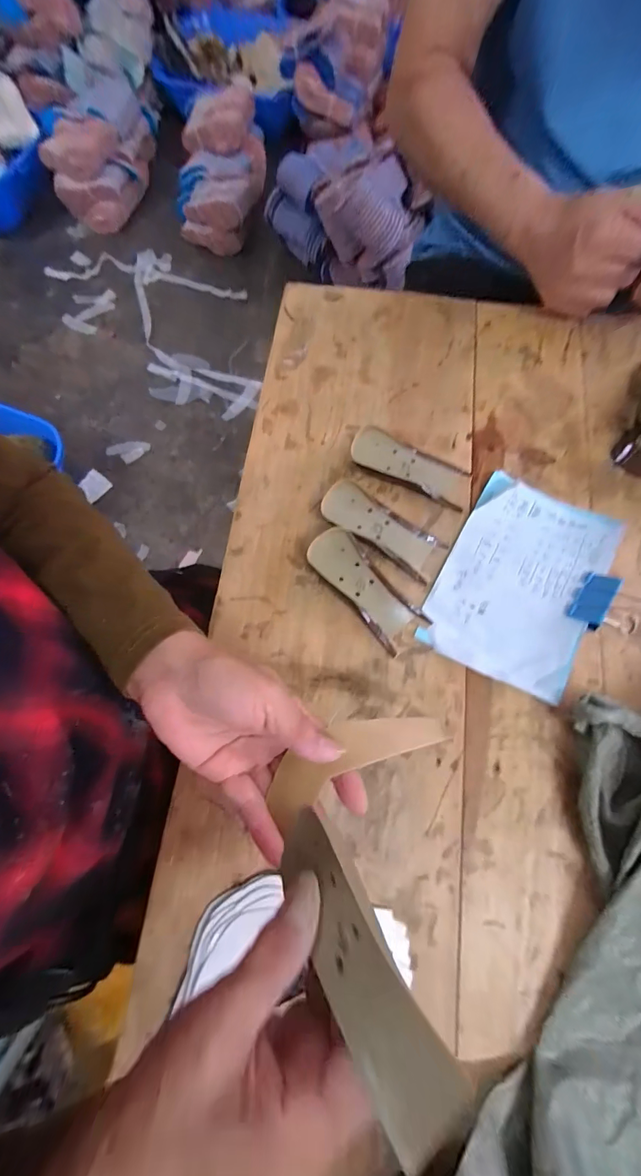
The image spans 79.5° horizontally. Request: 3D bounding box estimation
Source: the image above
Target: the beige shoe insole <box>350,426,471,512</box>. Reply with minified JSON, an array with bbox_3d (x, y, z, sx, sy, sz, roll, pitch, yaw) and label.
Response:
[{"bbox_3d":[0.087,-0.121,0.383,0.117,0.018,0.045,20,74,7],"label":"beige shoe insole"}]

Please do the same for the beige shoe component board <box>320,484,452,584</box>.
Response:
[{"bbox_3d":[0.058,-0.056,0.366,0.117,0.024,0.046,30,75,9],"label":"beige shoe component board"}]

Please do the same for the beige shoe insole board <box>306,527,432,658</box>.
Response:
[{"bbox_3d":[0.041,-0.001,0.351,0.046,0.026,0.119,-42,77,-11],"label":"beige shoe insole board"}]

